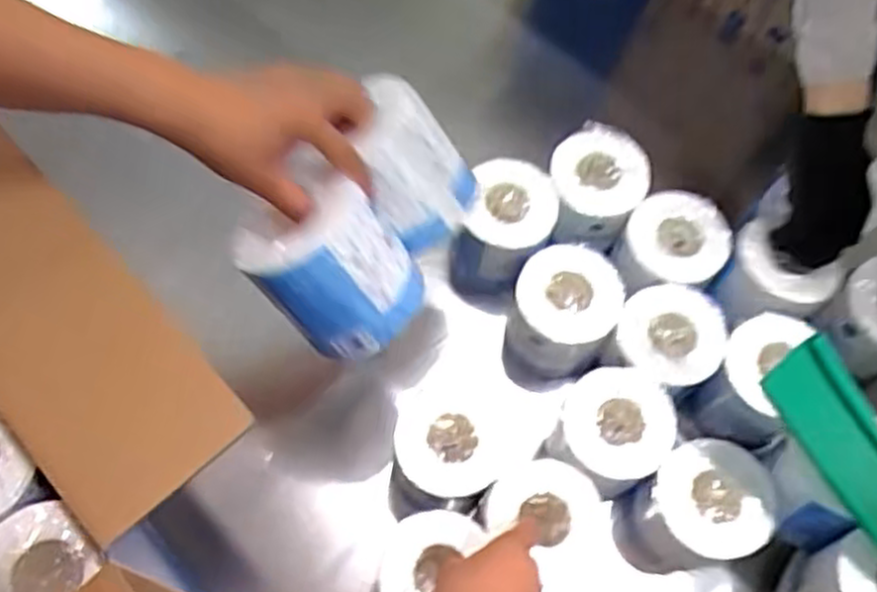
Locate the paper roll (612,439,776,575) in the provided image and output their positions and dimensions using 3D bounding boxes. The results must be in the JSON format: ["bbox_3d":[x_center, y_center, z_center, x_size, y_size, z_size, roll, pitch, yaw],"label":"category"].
[{"bbox_3d":[0.221,0.191,0.695,0.100,0.130,0.093,1,66,-2],"label":"paper roll"}]

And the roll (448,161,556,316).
[{"bbox_3d":[0.064,-0.058,0.793,0.088,0.118,0.114,16,66,4],"label":"roll"}]

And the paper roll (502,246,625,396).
[{"bbox_3d":[0.118,0.024,0.769,0.092,0.128,0.101,1,66,-2],"label":"paper roll"}]

